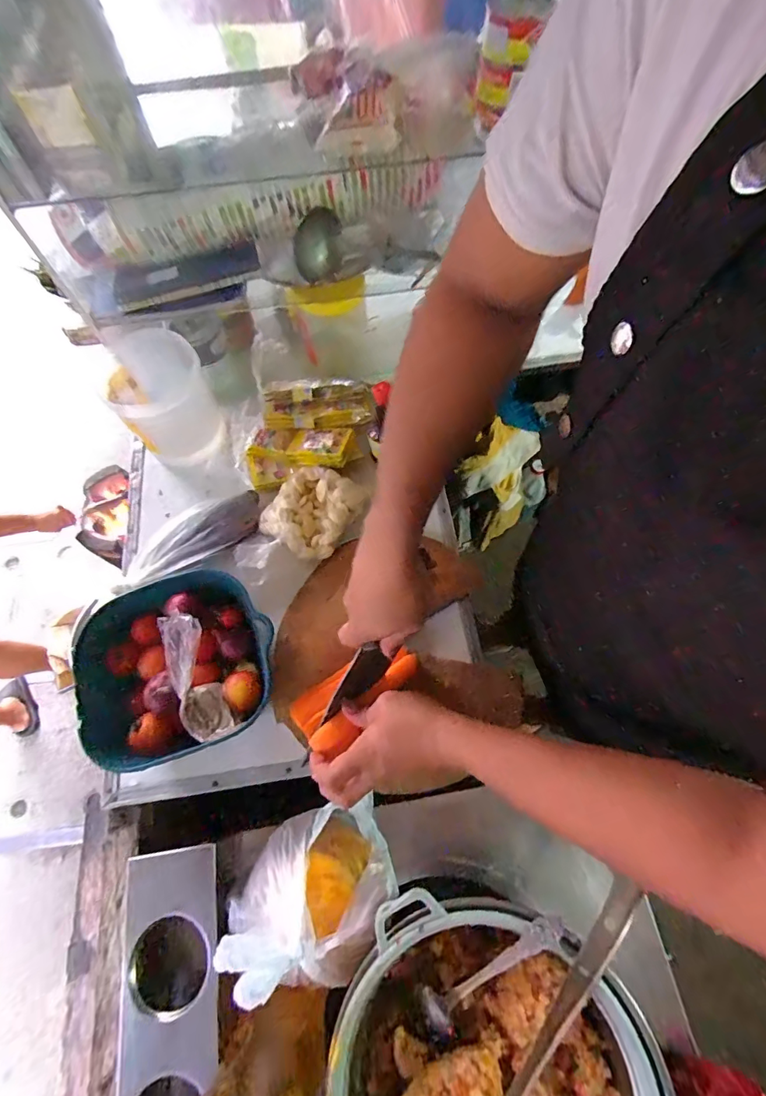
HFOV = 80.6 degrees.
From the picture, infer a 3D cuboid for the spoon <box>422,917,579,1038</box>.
[{"bbox_3d":[0.102,0.400,0.421,0.171,0.025,0.039,-44,71,12],"label":"spoon"}]

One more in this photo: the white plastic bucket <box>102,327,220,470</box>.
[{"bbox_3d":[-0.322,-0.217,0.689,0.126,0.157,0.132,0,67,0],"label":"white plastic bucket"}]

